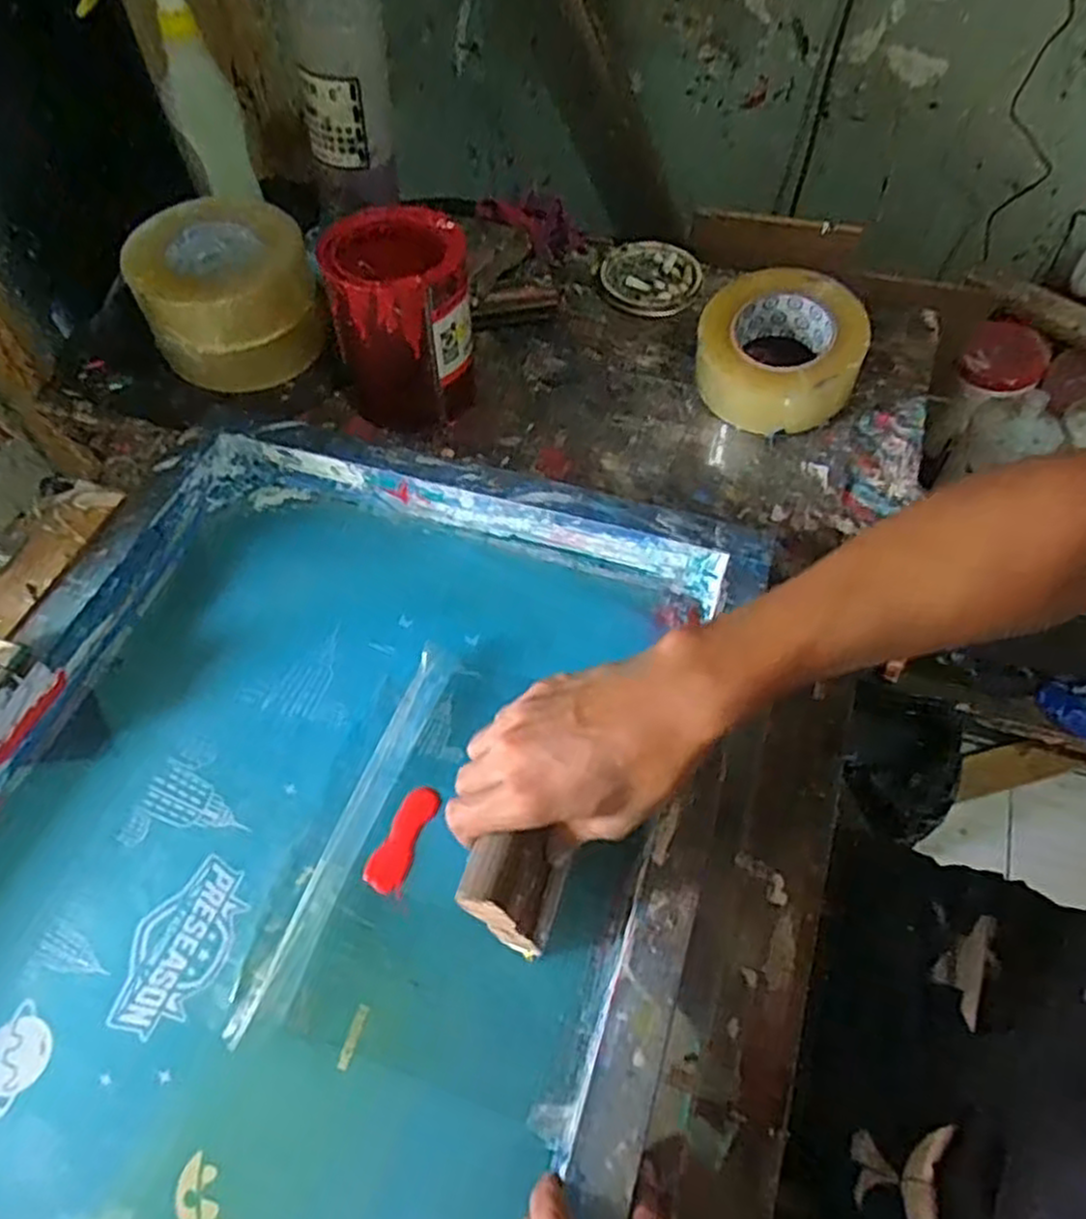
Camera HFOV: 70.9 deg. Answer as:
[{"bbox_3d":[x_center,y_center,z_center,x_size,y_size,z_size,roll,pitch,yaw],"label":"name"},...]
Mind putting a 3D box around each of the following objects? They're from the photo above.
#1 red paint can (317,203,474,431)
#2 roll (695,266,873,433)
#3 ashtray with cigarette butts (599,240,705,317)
[{"bbox_3d":[-0.115,-0.234,0.626,0.106,0.140,0.103,-14,57,-8],"label":"red paint can"},{"bbox_3d":[0.196,-0.215,0.641,0.131,0.081,0.116,16,58,12],"label":"roll"},{"bbox_3d":[0.107,-0.328,0.755,0.096,0.025,0.094,11,57,9],"label":"ashtray with cigarette butts"}]

